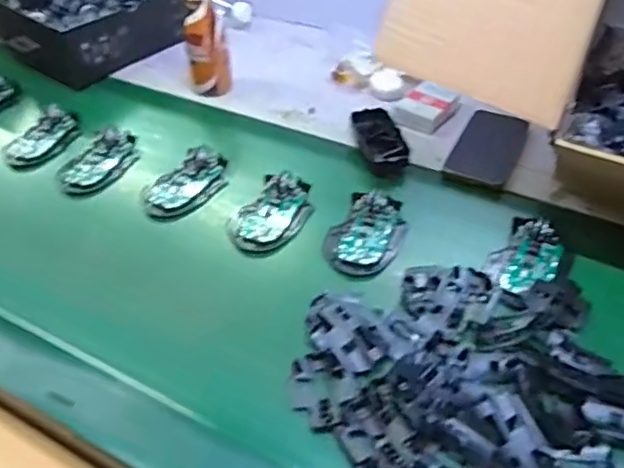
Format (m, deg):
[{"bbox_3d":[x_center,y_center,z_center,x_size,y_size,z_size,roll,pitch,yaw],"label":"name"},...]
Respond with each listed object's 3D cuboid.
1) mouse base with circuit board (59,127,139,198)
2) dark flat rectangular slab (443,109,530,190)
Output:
[{"bbox_3d":[-0.258,-0.090,0.722,0.067,0.025,0.110,25,51,26],"label":"mouse base with circuit board"},{"bbox_3d":[0.220,-0.109,0.731,0.074,0.008,0.156,19,48,21],"label":"dark flat rectangular slab"}]

